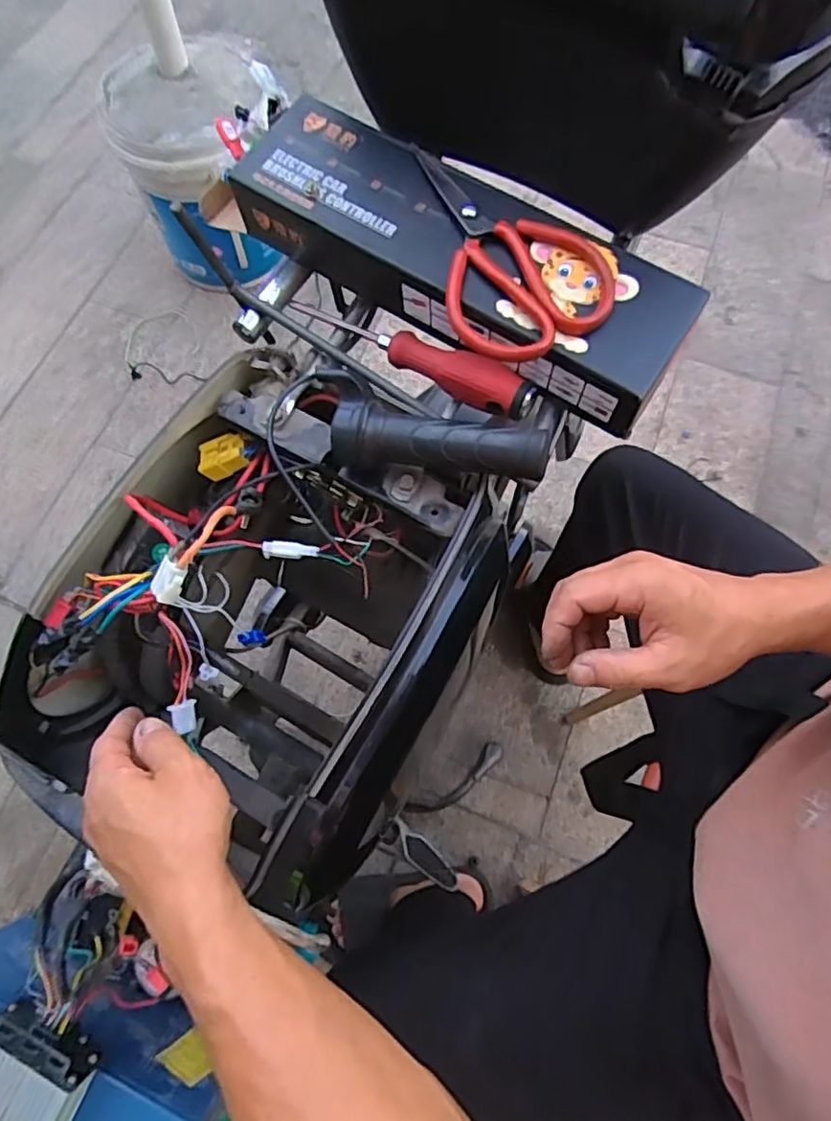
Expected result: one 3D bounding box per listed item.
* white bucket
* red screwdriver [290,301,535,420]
[{"bbox_3d":[-0.383,-0.707,1.183,0.263,0.336,0.260,0,69,0],"label":"white bucket"},{"bbox_3d":[-0.006,-0.154,0.474,0.196,0.031,0.028,28,72,10],"label":"red screwdriver"}]

